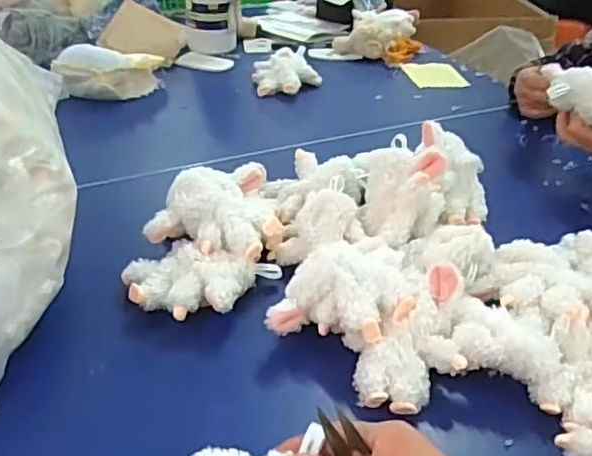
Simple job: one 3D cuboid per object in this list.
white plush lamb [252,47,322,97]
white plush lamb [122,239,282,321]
[{"bbox_3d":[-0.017,-0.278,1.108,0.119,0.044,0.126,-5,35,-12],"label":"white plush lamb"},{"bbox_3d":[-0.091,0.053,0.605,0.152,0.044,0.092,-1,34,-6],"label":"white plush lamb"}]

